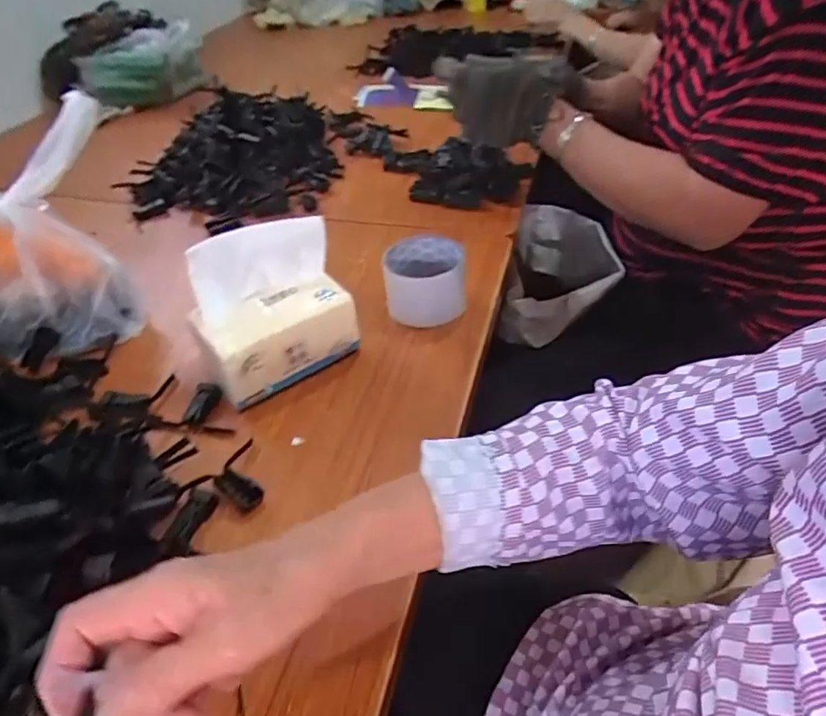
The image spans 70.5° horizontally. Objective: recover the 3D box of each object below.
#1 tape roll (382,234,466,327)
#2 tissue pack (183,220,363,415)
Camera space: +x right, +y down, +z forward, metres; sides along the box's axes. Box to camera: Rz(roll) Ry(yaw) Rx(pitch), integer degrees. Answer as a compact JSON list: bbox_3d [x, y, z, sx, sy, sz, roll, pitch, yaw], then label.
[{"bbox_3d":[0.012,-0.083,0.618,0.080,0.069,0.078,-1,42,1],"label":"tape roll"},{"bbox_3d":[-0.132,-0.048,0.545,0.136,0.133,0.098,-24,45,-21],"label":"tissue pack"}]

